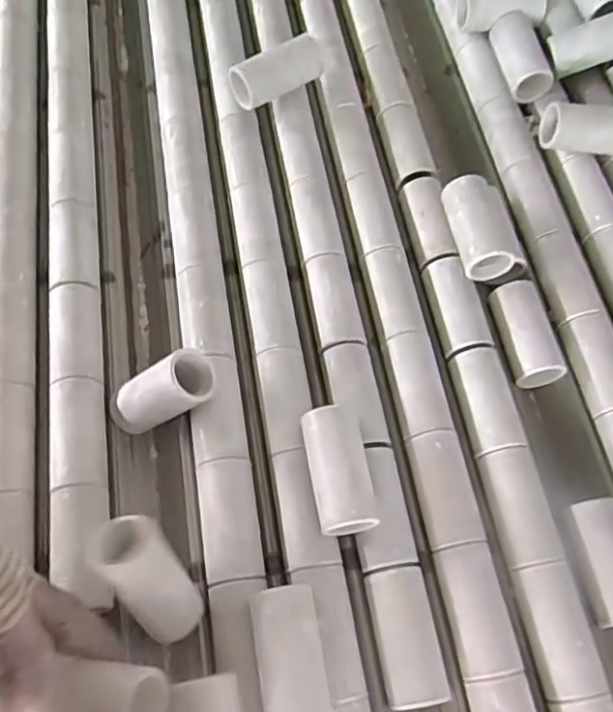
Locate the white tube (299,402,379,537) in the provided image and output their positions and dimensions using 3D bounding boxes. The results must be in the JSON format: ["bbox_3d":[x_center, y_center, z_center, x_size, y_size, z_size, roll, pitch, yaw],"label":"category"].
[{"bbox_3d":[0.021,0.080,0.452,0.039,0.035,0.082,-8,65,-7],"label":"white tube"}]

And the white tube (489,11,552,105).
[{"bbox_3d":[0.215,-0.296,0.648,0.050,0.041,0.088,-2,64,-4],"label":"white tube"}]

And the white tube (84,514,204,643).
[{"bbox_3d":[-0.096,0.142,0.407,0.041,0.034,0.088,-37,115,-18],"label":"white tube"}]

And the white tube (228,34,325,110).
[{"bbox_3d":[-0.024,-0.271,0.618,0.097,0.041,0.032,-30,69,-16],"label":"white tube"}]

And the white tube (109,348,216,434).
[{"bbox_3d":[-0.109,0.030,0.477,0.081,0.040,0.037,-31,66,16],"label":"white tube"}]

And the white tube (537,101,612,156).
[{"bbox_3d":[0.264,-0.209,0.600,0.089,0.039,0.033,7,64,1],"label":"white tube"}]

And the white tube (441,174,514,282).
[{"bbox_3d":[0.147,-0.110,0.549,0.047,0.036,0.082,-6,65,-6],"label":"white tube"}]

